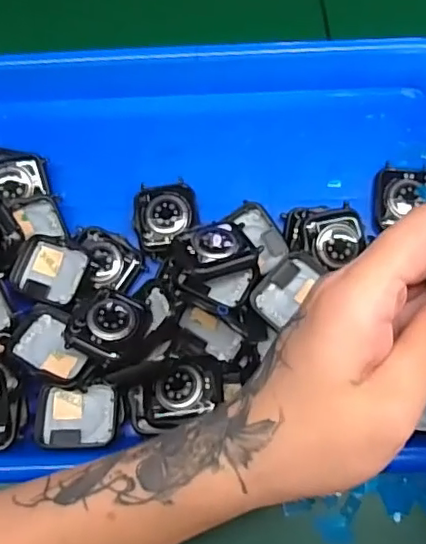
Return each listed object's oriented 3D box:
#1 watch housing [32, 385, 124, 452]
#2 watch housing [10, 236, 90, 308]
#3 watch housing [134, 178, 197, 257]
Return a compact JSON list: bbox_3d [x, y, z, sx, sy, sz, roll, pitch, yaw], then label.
[{"bbox_3d":[-0.071,0.077,0.311,0.046,0.016,0.033,-1,74,2],"label":"watch housing"},{"bbox_3d":[-0.092,-0.001,0.333,0.043,0.011,0.035,18,76,7],"label":"watch housing"},{"bbox_3d":[-0.028,-0.033,0.348,0.036,0.007,0.044,-5,74,1],"label":"watch housing"}]

